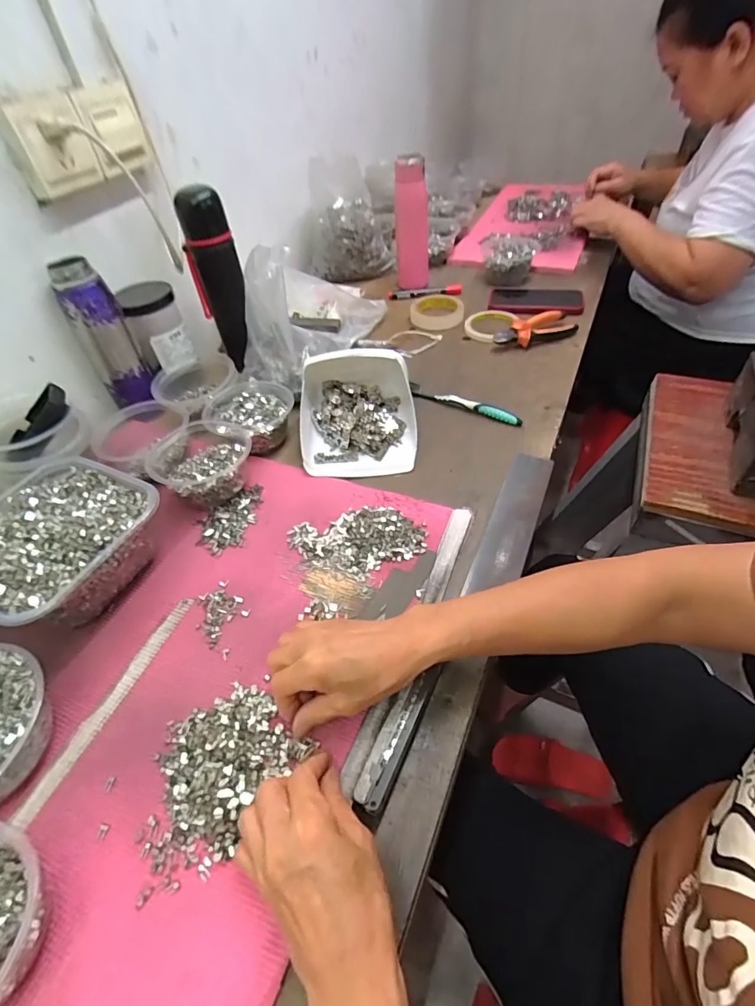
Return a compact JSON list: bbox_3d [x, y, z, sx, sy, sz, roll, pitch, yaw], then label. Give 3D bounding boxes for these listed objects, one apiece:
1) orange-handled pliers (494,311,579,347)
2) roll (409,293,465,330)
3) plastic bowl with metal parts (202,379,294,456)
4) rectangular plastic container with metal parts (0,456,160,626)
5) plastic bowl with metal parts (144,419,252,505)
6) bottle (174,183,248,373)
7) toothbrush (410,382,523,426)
[{"bbox_3d":[0.262,-0.288,0.761,0.141,0.028,0.056,-17,49,-10],"label":"orange-handled pliers"},{"bbox_3d":[0.110,-0.362,0.848,0.096,0.018,0.113,-2,48,3],"label":"roll"},{"bbox_3d":[-0.174,-0.120,0.629,0.119,0.047,0.111,-27,52,-18],"label":"plastic bowl with metal parts"},{"bbox_3d":[-0.329,0.045,0.474,0.178,0.081,0.173,19,53,20],"label":"rectangular plastic container with metal parts"},{"bbox_3d":[-0.215,-0.051,0.558,0.116,0.061,0.124,-2,48,3],"label":"plastic bowl with metal parts"},{"bbox_3d":[-0.240,-0.331,0.702,0.071,0.259,0.061,-16,49,-9],"label":"bottle"},{"bbox_3d":[0.123,-0.145,0.654,0.175,0.021,0.015,25,55,24],"label":"toothbrush"}]

